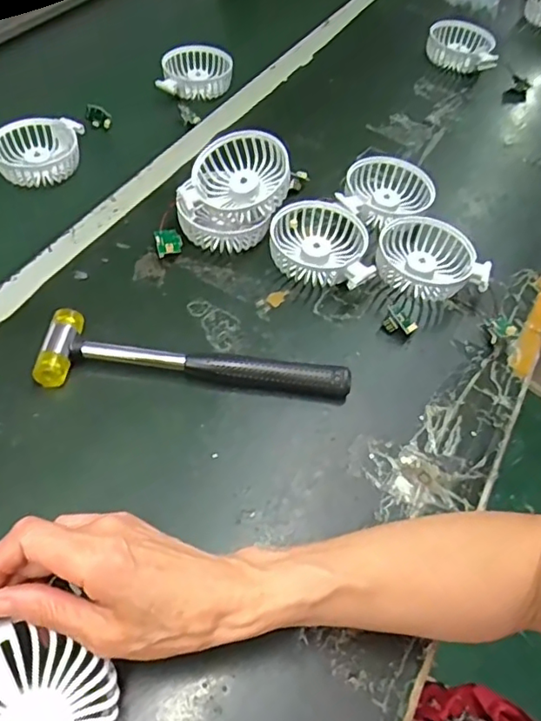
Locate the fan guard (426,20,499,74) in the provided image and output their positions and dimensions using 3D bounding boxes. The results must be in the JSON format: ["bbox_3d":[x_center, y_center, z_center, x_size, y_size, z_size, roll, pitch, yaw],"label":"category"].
[{"bbox_3d":[0.269,-0.442,0.814,0.094,0.035,0.082,13,53,7],"label":"fan guard"}]

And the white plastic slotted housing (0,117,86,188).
[{"bbox_3d":[-0.252,-0.231,0.640,0.101,0.036,0.078,-11,55,-12],"label":"white plastic slotted housing"}]

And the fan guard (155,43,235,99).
[{"bbox_3d":[-0.096,-0.373,0.748,0.092,0.034,0.082,-3,54,-6],"label":"fan guard"}]

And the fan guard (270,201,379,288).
[{"bbox_3d":[0.049,-0.109,0.550,0.102,0.031,0.089,18,54,9],"label":"fan guard"}]

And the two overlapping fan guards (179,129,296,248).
[{"bbox_3d":[-0.035,-0.162,0.552,0.104,0.069,0.097,1,53,-3],"label":"two overlapping fan guards"}]

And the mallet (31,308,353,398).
[{"bbox_3d":[-0.057,0.000,0.455,0.239,0.023,0.061,5,53,0],"label":"mallet"}]

